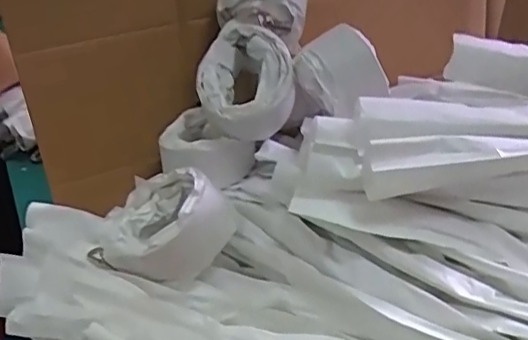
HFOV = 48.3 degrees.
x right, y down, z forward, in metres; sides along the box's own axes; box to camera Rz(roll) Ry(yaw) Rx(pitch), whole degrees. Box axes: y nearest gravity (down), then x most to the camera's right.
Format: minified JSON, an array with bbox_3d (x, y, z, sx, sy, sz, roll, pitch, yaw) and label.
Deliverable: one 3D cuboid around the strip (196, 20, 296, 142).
[{"bbox_3d":[-0.018,-0.082,0.547,0.086,0.082,0.088,-4,33,-5],"label":"strip"}]

